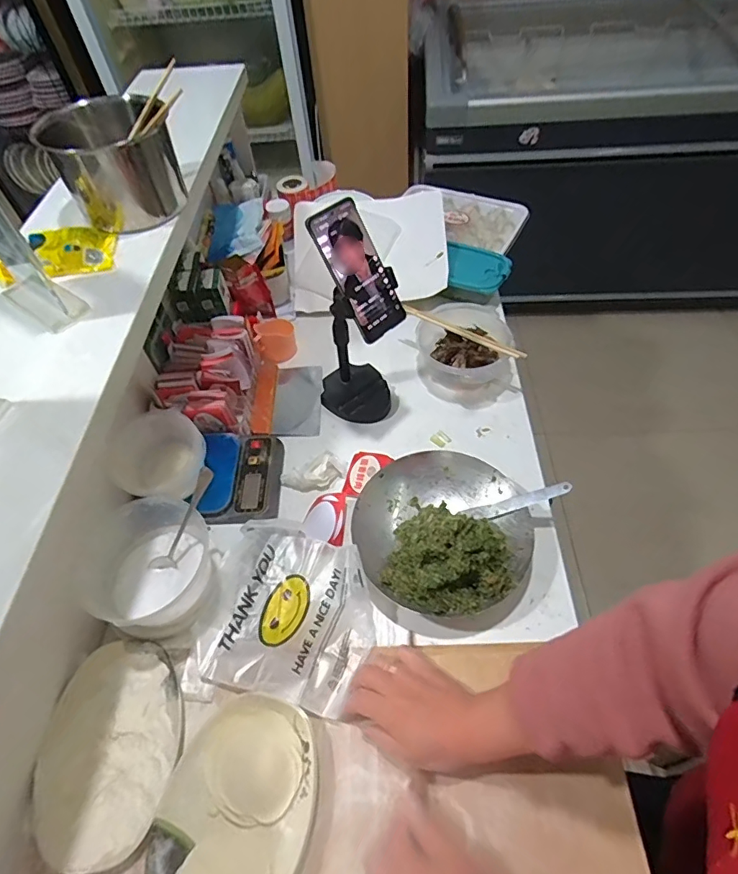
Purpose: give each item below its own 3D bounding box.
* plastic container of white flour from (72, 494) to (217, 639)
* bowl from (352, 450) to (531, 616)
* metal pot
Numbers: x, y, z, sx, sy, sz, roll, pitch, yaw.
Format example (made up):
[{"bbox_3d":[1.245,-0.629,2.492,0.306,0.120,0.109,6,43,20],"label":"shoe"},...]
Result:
[{"bbox_3d":[-0.250,0.143,0.571,0.125,0.091,0.150,-19,55,-9],"label":"plastic container of white flour"},{"bbox_3d":[0.092,0.112,0.621,0.213,0.066,0.211,-2,54,3],"label":"bowl"},{"bbox_3d":[-0.311,-0.338,0.610,0.134,0.117,0.109,-23,55,-12],"label":"metal pot"}]

